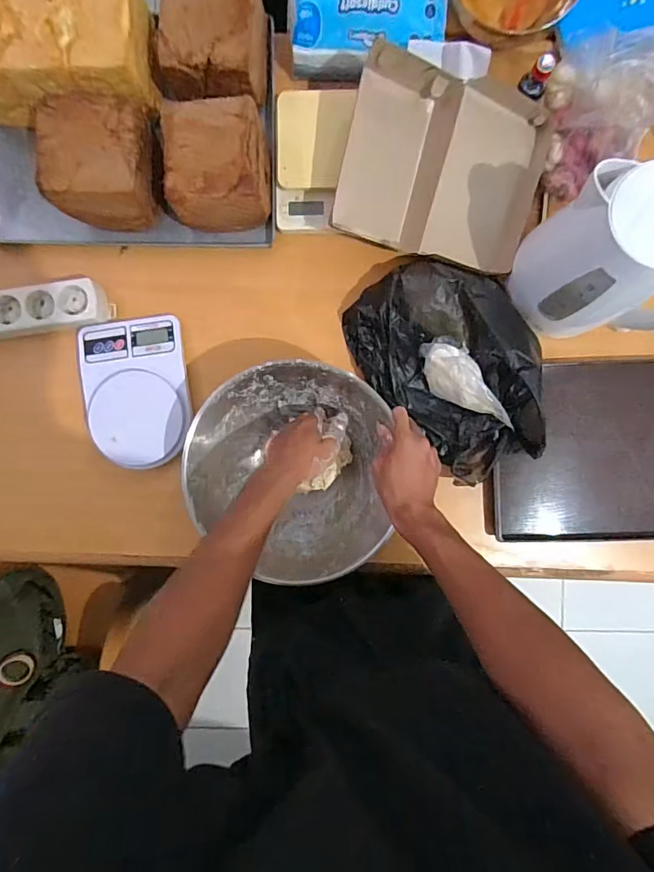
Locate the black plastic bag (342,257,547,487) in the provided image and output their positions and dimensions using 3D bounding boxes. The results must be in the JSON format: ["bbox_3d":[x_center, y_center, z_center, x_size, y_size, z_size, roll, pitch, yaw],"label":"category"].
[{"bbox_3d":[0.165,-0.086,0.598,0.213,0.103,0.290,-24,91,1],"label":"black plastic bag"}]

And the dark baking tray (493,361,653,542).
[{"bbox_3d":[0.409,0.022,0.644,0.359,0.041,0.242,-2,92,0],"label":"dark baking tray"}]

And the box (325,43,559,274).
[{"bbox_3d":[0.144,-0.332,0.596,0.252,0.084,0.201,9,92,0],"label":"box"}]

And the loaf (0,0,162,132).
[{"bbox_3d":[-0.332,-0.464,0.574,0.233,0.084,0.133,-3,92,0],"label":"loaf"}]

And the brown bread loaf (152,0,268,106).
[{"bbox_3d":[-0.141,-0.466,0.563,0.127,0.079,0.127,3,92,0],"label":"brown bread loaf"}]

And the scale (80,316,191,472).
[{"bbox_3d":[-0.255,-0.059,0.638,0.136,0.043,0.195,-9,92,1],"label":"scale"}]

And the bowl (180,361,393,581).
[{"bbox_3d":[-0.049,0.046,0.602,0.227,0.101,0.260,0,92,0],"label":"bowl"}]

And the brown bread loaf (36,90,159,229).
[{"bbox_3d":[-0.270,-0.321,0.565,0.113,0.078,0.129,0,92,0],"label":"brown bread loaf"}]

